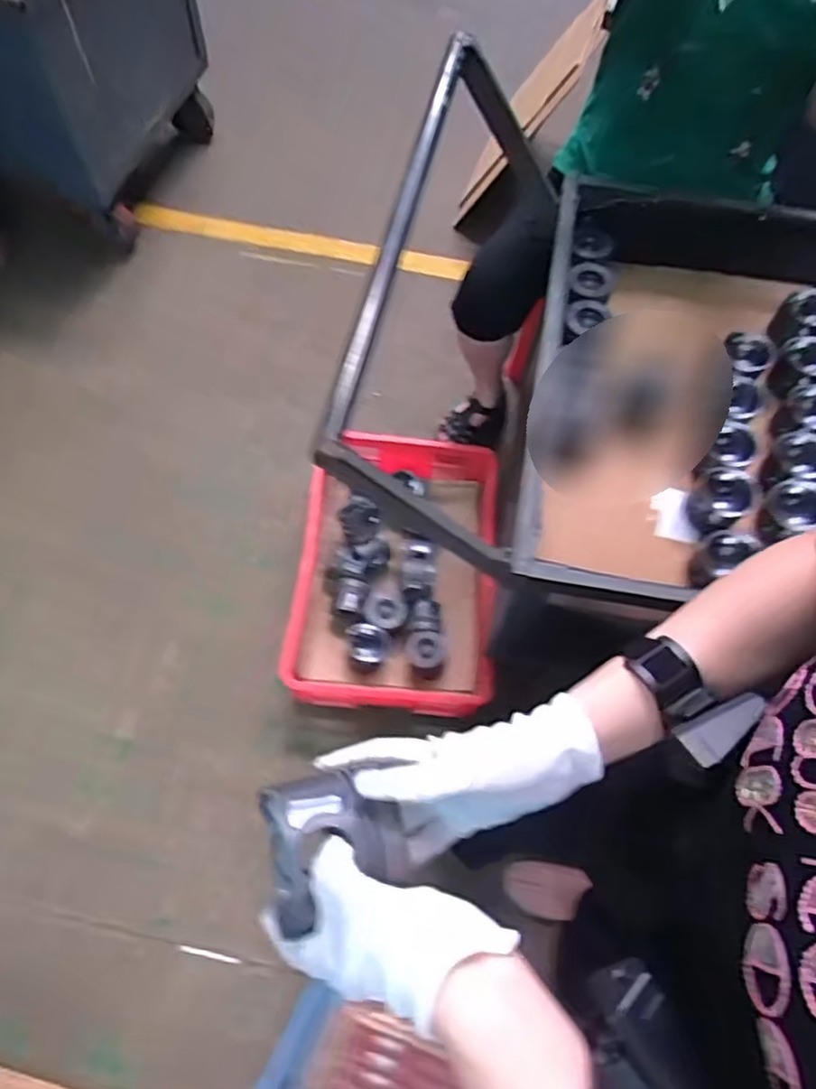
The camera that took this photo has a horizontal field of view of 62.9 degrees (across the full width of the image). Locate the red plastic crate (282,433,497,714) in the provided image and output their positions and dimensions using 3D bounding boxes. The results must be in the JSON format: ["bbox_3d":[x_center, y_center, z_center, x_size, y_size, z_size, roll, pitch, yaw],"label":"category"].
[{"bbox_3d":[-0.027,0.064,1.513,0.431,0.188,0.625,8,65,2],"label":"red plastic crate"}]

